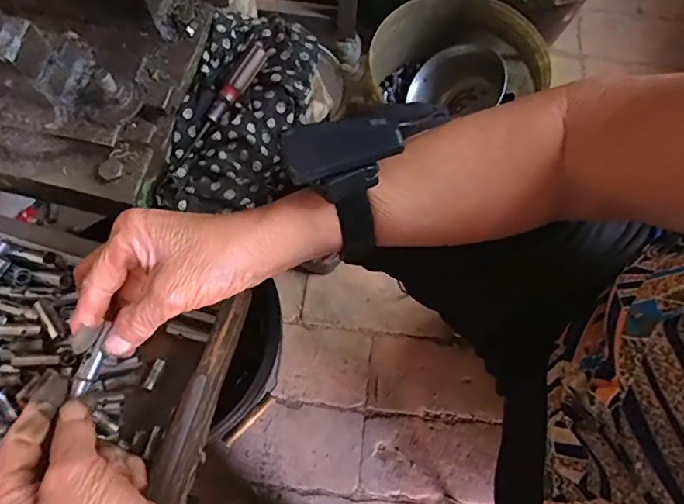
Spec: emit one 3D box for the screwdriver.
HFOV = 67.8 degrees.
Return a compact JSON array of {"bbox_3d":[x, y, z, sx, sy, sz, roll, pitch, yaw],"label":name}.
[{"bbox_3d":[-0.110,-0.137,0.469,0.017,0.016,0.141,29,72,7],"label":"screwdriver"}]

